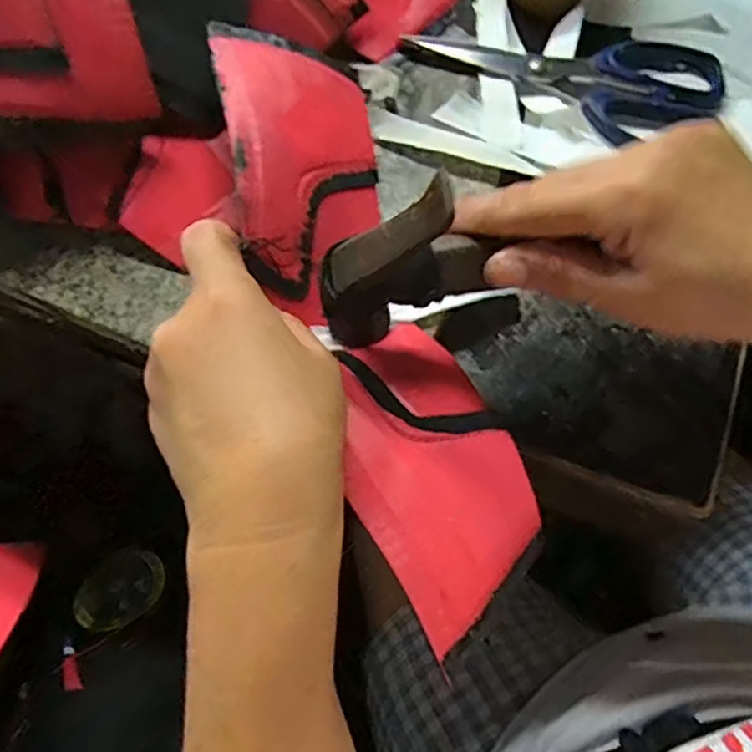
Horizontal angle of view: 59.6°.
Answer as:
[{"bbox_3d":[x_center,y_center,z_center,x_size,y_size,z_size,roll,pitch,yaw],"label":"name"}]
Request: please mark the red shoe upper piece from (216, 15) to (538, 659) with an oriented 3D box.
[{"bbox_3d":[-0.008,-0.032,0.295,0.084,0.049,0.283,-21,73,-6],"label":"red shoe upper piece"}]

